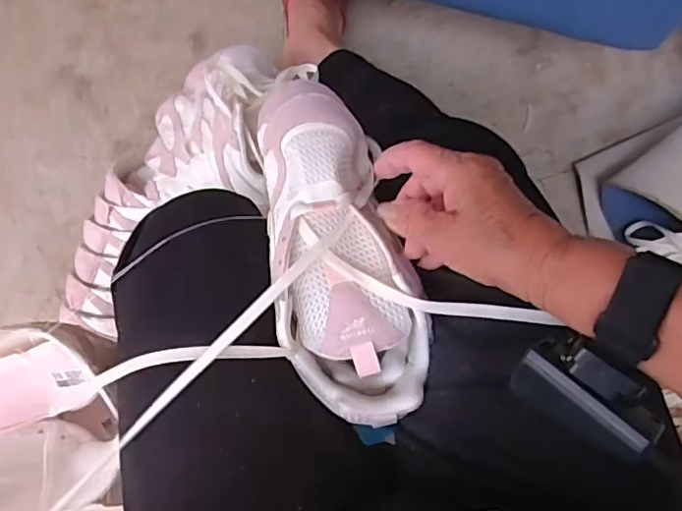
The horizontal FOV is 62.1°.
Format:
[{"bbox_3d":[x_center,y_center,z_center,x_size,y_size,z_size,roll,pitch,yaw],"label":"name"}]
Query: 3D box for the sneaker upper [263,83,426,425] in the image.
[{"bbox_3d":[-0.003,-0.005,0.391,0.089,0.058,0.233,-15,83,2],"label":"sneaker upper"}]

